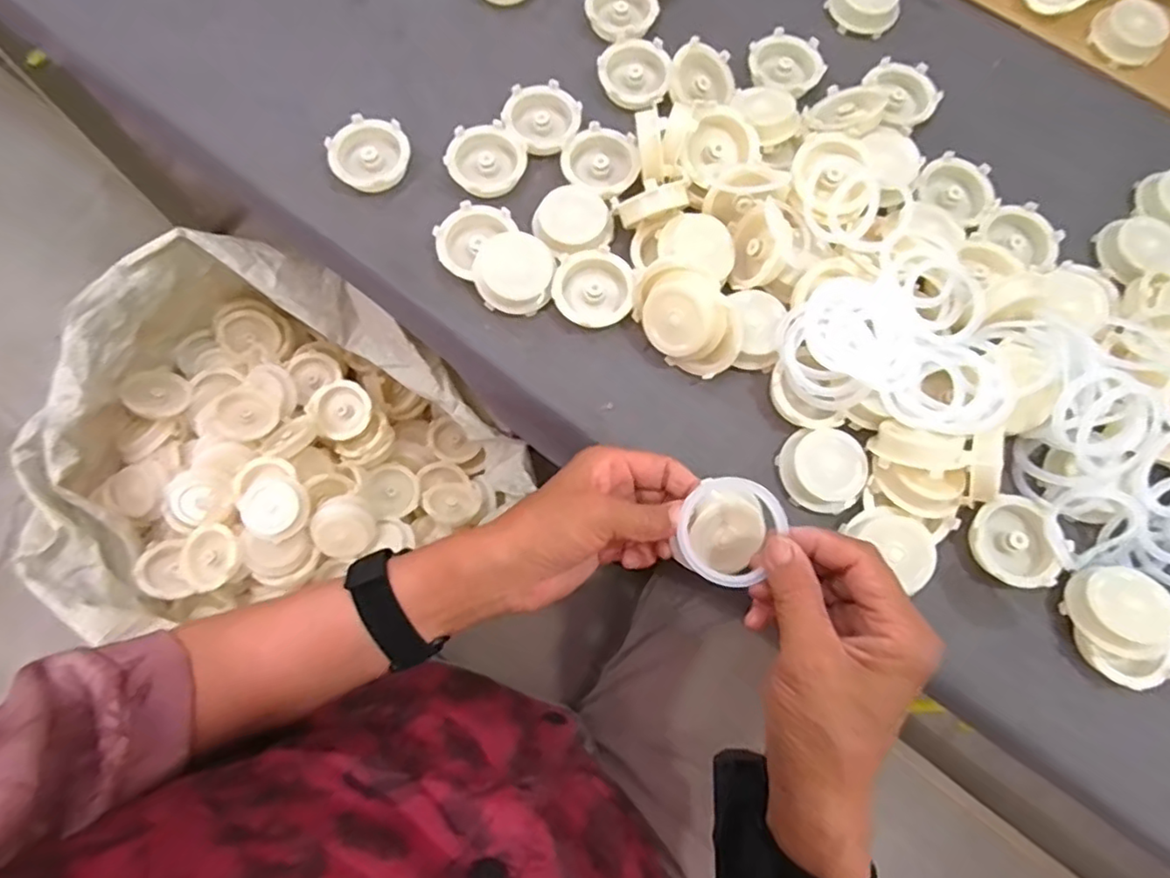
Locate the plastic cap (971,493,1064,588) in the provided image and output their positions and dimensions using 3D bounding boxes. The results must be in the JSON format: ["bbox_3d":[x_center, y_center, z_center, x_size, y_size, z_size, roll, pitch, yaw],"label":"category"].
[{"bbox_3d":[0.280,0.066,0.403,0.056,0.014,0.056,0,76,-2],"label":"plastic cap"}]

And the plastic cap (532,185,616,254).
[{"bbox_3d":[-0.009,-0.157,0.447,0.053,0.017,0.046,-18,77,-6],"label":"plastic cap"}]

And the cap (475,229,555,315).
[{"bbox_3d":[-0.049,-0.117,0.436,0.055,0.021,0.055,0,76,-2],"label":"cap"}]

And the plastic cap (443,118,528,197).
[{"bbox_3d":[-0.074,-0.209,0.464,0.057,0.011,0.056,0,76,-2],"label":"plastic cap"}]

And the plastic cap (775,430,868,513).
[{"bbox_3d":[0.158,0.021,0.411,0.052,0.019,0.052,0,76,-2],"label":"plastic cap"}]

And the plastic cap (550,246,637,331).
[{"bbox_3d":[0.007,-0.107,0.439,0.057,0.016,0.057,0,76,-2],"label":"plastic cap"}]

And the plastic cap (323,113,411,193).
[{"bbox_3d":[-0.162,-0.213,0.465,0.057,0.017,0.059,0,76,-2],"label":"plastic cap"}]

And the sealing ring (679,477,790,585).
[{"bbox_3d":[0.075,0.048,0.330,0.049,0.006,0.058,26,101,15],"label":"sealing ring"}]

